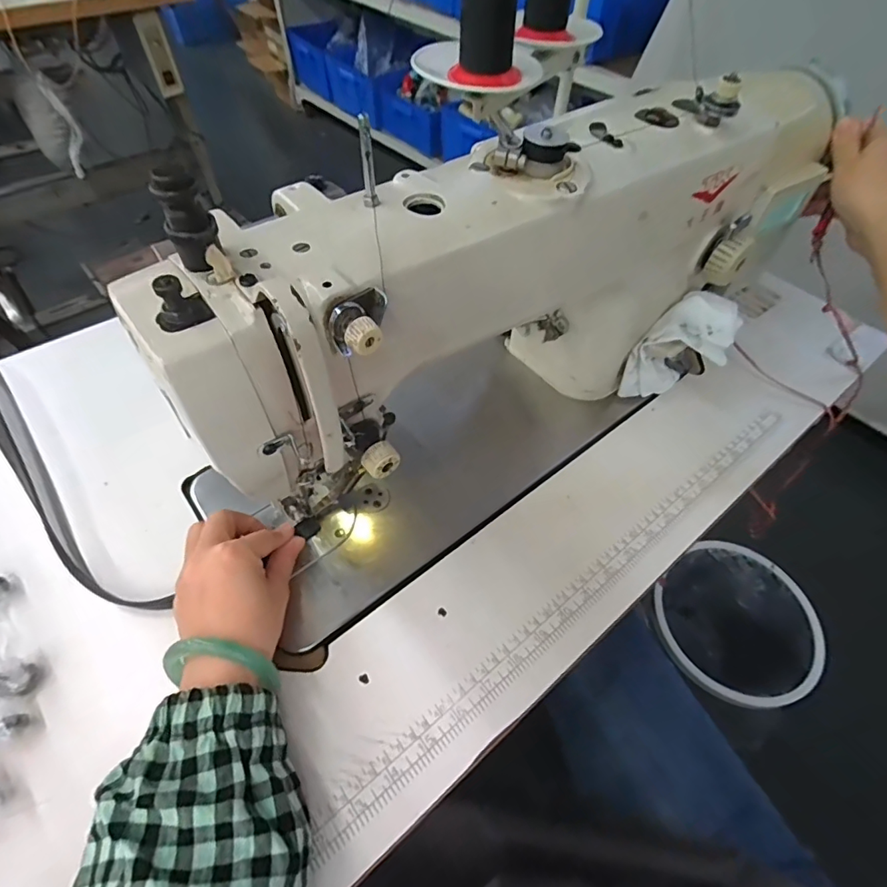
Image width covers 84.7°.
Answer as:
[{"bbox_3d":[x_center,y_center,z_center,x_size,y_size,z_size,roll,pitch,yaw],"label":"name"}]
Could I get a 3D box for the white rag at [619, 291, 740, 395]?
[{"bbox_3d":[0.207,-0.084,0.445,0.055,0.114,0.053,14,51,-23],"label":"white rag"}]

